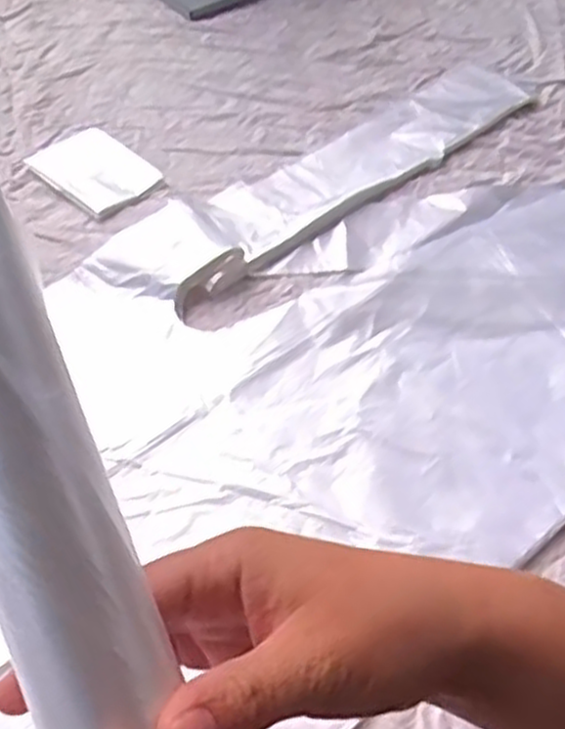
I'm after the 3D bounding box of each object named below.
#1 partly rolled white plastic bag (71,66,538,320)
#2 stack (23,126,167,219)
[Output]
[{"bbox_3d":[0.041,-0.148,0.572,0.379,0.018,0.074,-35,61,-26],"label":"partly rolled white plastic bag"},{"bbox_3d":[-0.138,-0.144,0.572,0.094,0.006,0.064,37,59,24],"label":"stack"}]

